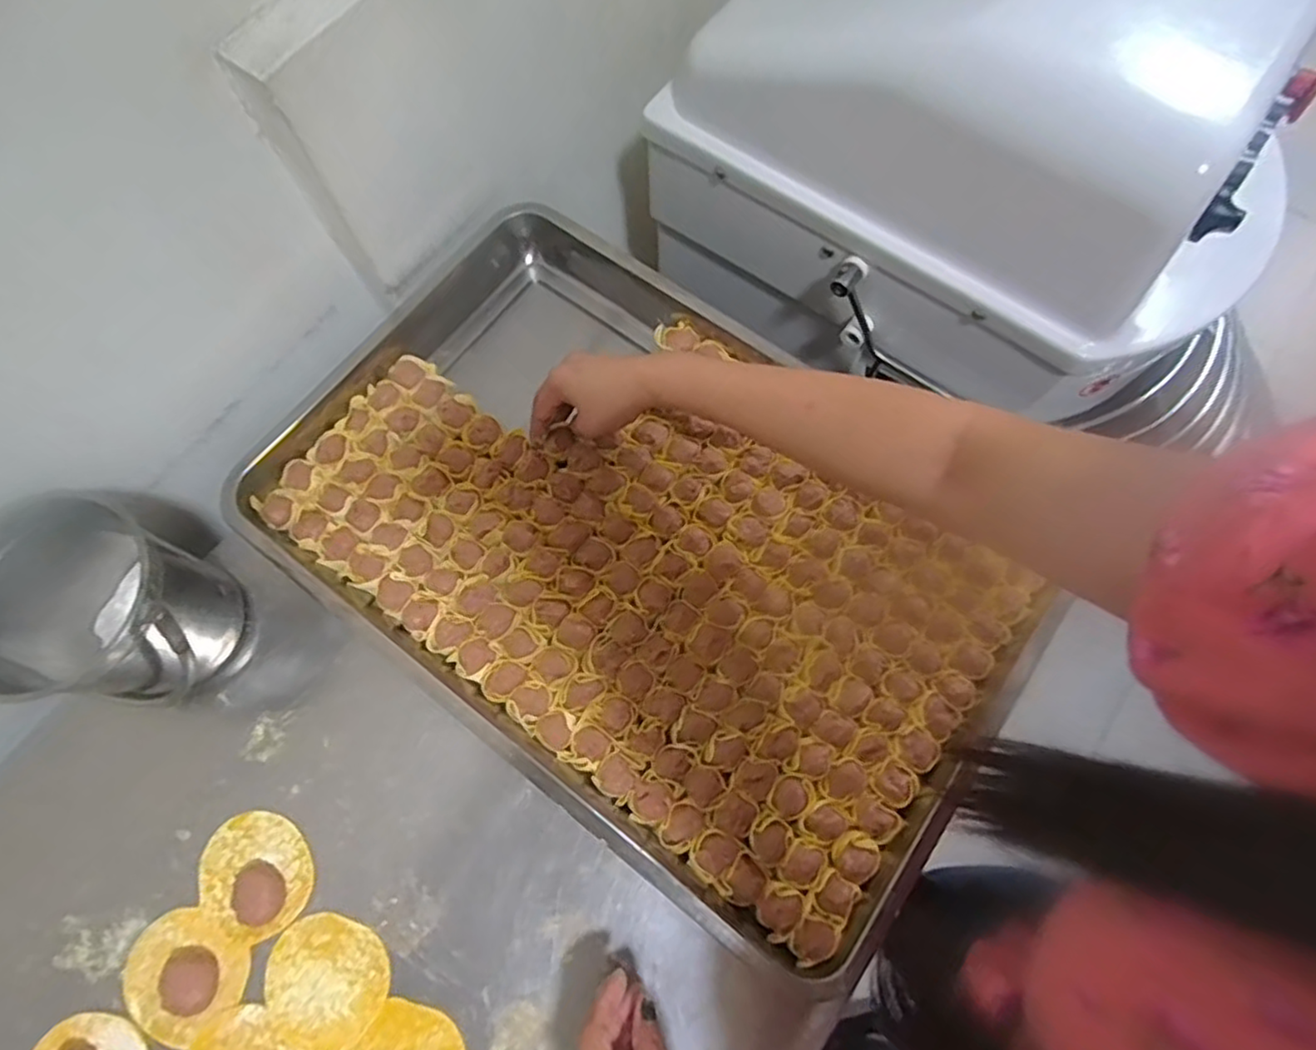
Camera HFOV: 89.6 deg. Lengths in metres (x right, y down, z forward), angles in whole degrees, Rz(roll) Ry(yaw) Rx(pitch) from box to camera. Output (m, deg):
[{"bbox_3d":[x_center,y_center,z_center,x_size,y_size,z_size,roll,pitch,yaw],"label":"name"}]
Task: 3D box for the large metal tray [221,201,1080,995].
[{"bbox_3d":[-0.018,0.003,0.546,0.608,0.060,0.379,35,74,11],"label":"large metal tray"}]

